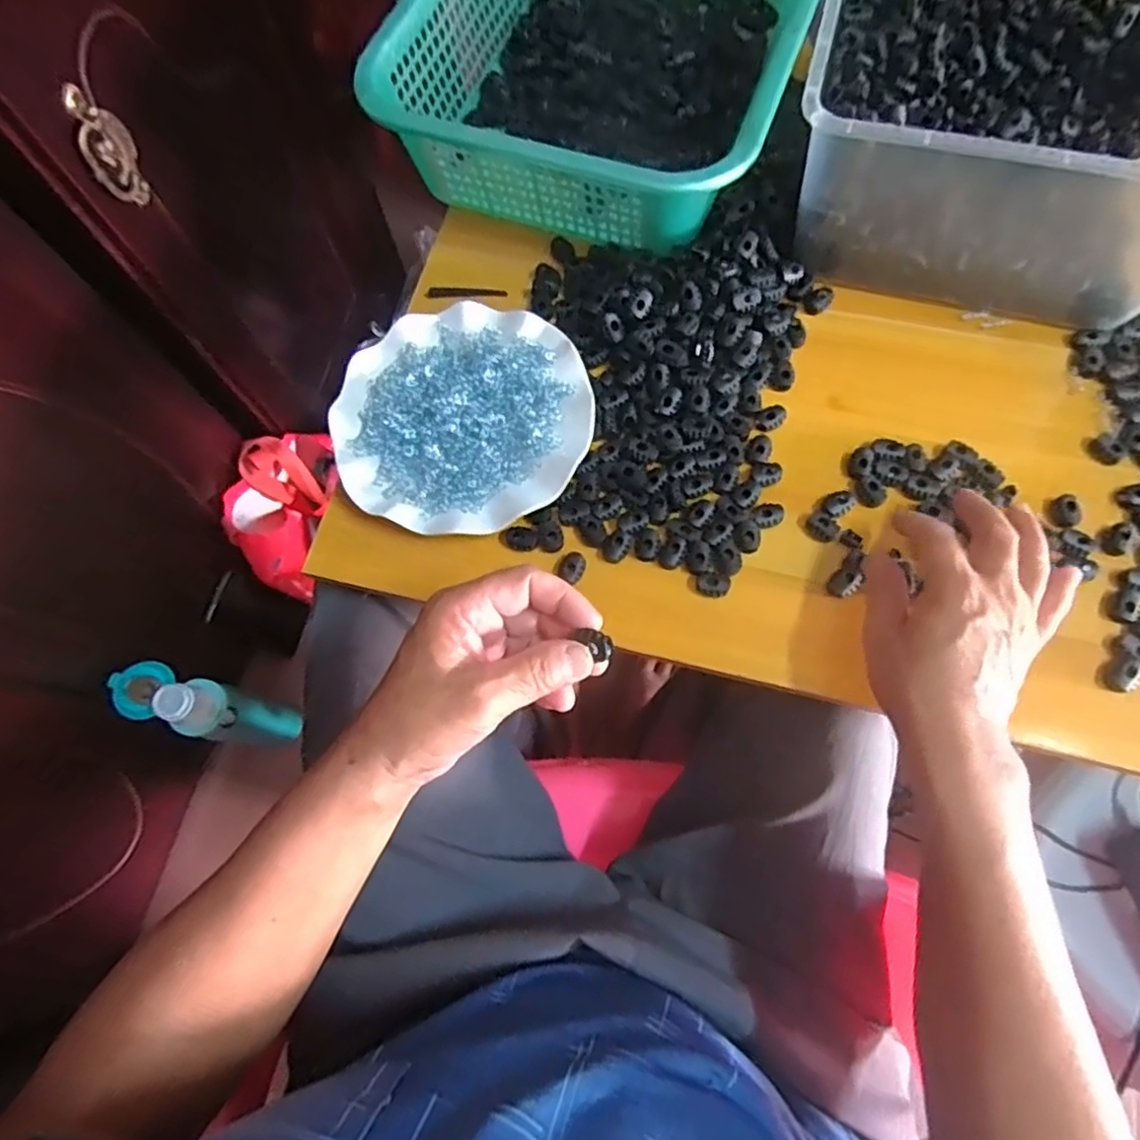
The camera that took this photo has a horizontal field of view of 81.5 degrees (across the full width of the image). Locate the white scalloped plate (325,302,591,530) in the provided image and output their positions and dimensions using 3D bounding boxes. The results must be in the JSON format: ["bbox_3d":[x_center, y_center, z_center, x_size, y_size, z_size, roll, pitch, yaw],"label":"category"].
[{"bbox_3d":[-0.077,-0.111,0.481,0.177,0.019,0.175,-1,71,2],"label":"white scalloped plate"}]

